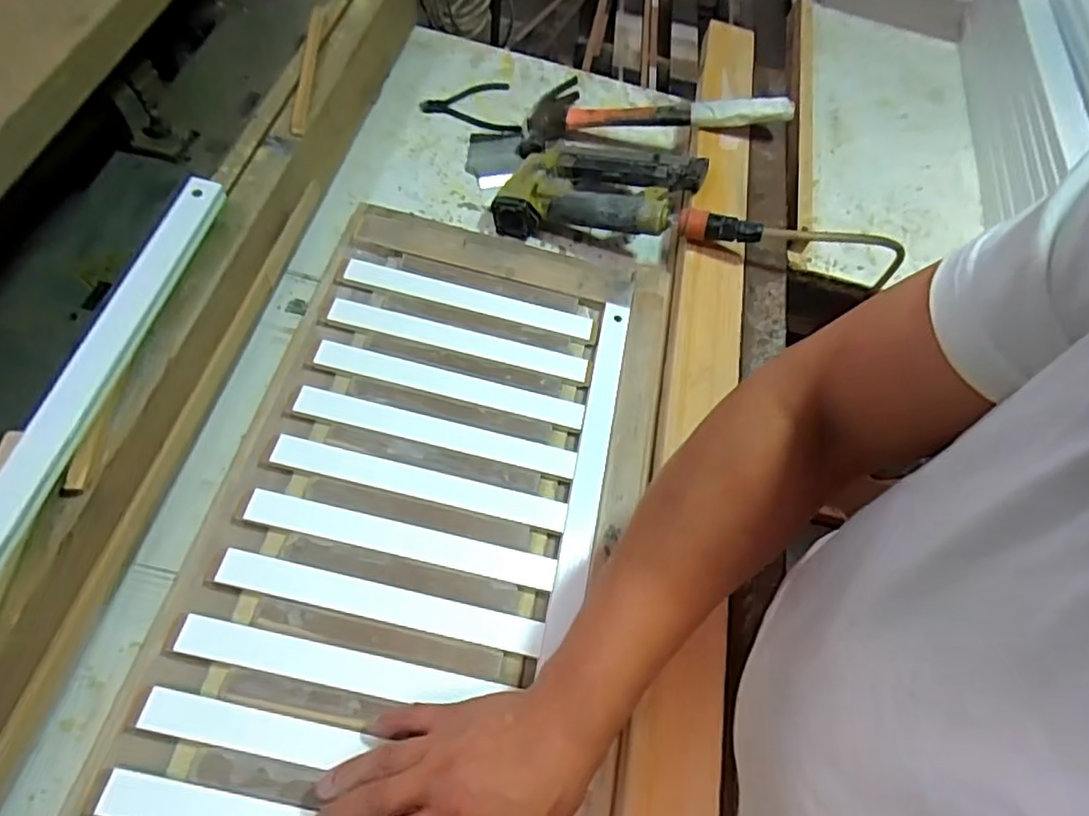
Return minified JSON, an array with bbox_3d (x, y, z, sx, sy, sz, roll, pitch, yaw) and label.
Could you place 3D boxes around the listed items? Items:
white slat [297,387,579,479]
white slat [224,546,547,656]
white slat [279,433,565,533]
[{"bbox_3d":[-0.086,0.019,0.518,0.227,0.004,0.025,14,61,-3],"label":"white slat"},{"bbox_3d":[-0.114,0.134,0.447,0.228,0.015,0.026,10,59,4],"label":"white slat"},{"bbox_3d":[-0.095,0.058,0.498,0.229,0.004,0.027,14,64,-3],"label":"white slat"}]

